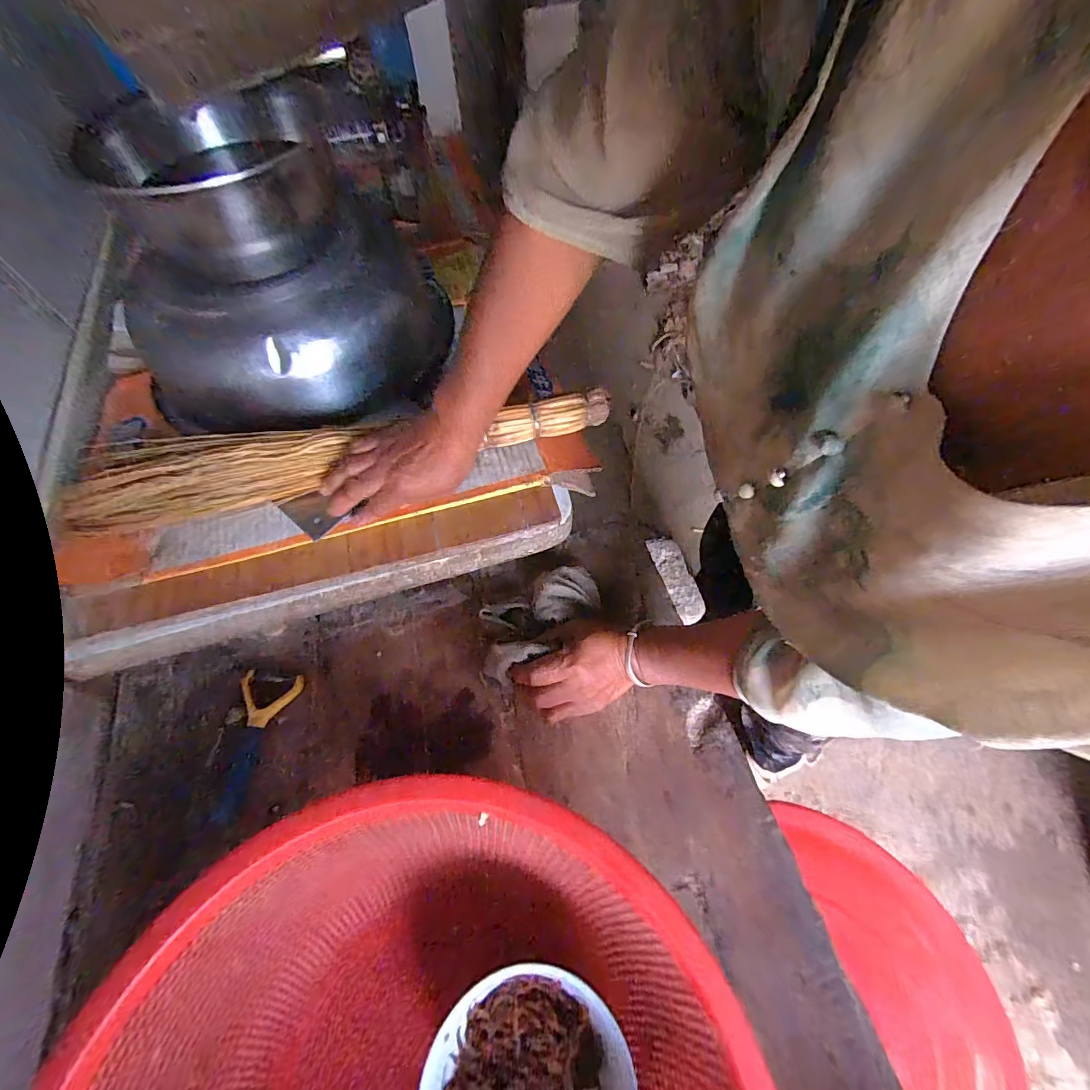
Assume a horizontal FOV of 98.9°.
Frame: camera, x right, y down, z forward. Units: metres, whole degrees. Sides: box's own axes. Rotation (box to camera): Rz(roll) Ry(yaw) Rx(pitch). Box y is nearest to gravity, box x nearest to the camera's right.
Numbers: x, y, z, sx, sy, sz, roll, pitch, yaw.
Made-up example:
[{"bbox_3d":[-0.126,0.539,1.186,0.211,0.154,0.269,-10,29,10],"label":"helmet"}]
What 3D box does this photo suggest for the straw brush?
[{"bbox_3d":[-0.213,-0.092,0.485,0.538,0.061,0.054,-11,59,-4],"label":"straw brush"}]

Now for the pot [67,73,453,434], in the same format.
[{"bbox_3d":[-0.319,-0.290,0.516,0.302,0.234,0.329,-1,61,2],"label":"pot"}]

